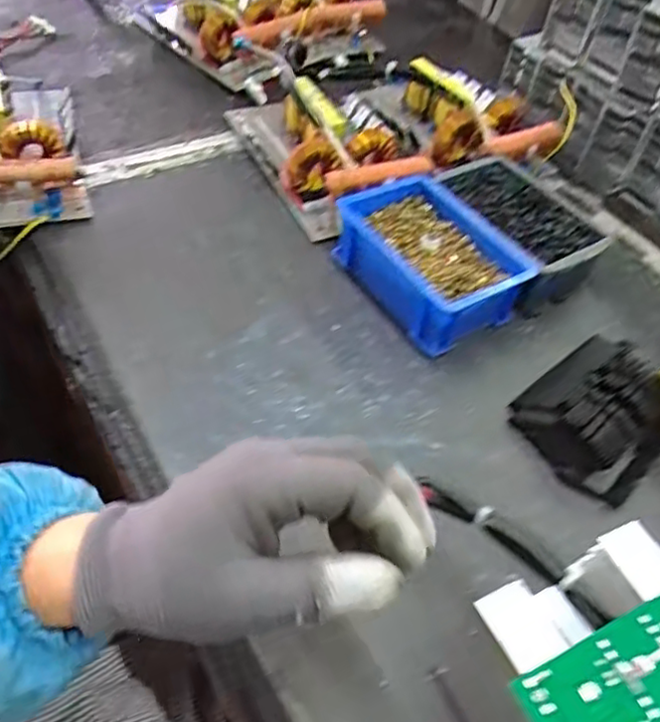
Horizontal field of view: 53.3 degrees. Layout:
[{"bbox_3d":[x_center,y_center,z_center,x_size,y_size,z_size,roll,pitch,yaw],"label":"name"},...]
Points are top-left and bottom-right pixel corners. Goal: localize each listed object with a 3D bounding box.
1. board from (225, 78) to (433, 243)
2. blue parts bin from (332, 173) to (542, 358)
[{"bbox_3d":[-0.004,-0.218,0.635,0.139,0.050,0.223,-18,54,-20],"label":"board"},{"bbox_3d":[0.085,-0.088,0.543,0.116,0.049,0.146,-25,56,-25],"label":"blue parts bin"}]

